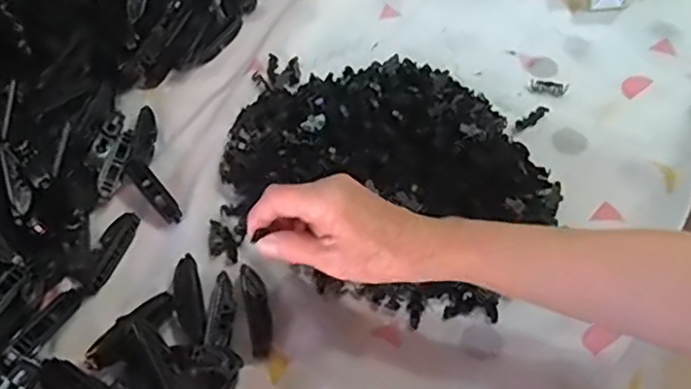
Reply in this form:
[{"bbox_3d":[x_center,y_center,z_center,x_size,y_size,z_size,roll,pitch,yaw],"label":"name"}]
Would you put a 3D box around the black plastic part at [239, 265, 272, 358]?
[{"bbox_3d":[-0.072,0.092,0.509,0.018,0.006,0.078,-12,54,-5],"label":"black plastic part"}]

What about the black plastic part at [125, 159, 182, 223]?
[{"bbox_3d":[-0.176,-0.003,0.581,0.021,0.009,0.073,-39,80,-22],"label":"black plastic part"}]

